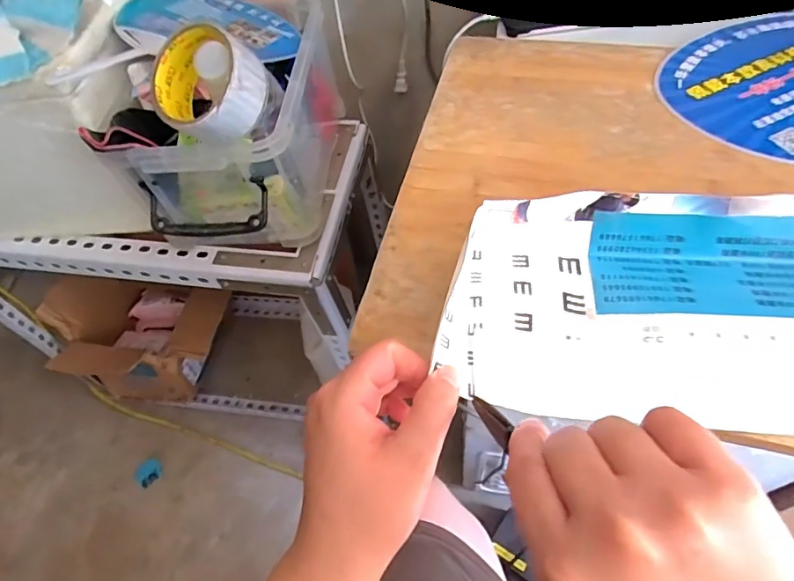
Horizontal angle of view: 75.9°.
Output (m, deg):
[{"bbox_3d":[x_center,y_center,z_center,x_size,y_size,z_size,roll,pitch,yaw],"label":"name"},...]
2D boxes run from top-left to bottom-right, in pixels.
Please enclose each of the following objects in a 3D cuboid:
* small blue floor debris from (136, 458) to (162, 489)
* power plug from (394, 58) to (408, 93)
[{"bbox_3d":[-0.484,0.352,0.993,0.055,0.005,0.046,35,52,29],"label":"small blue floor debris"},{"bbox_3d":[0.007,-0.309,0.734,0.016,0.045,0.009,15,38,16],"label":"power plug"}]

